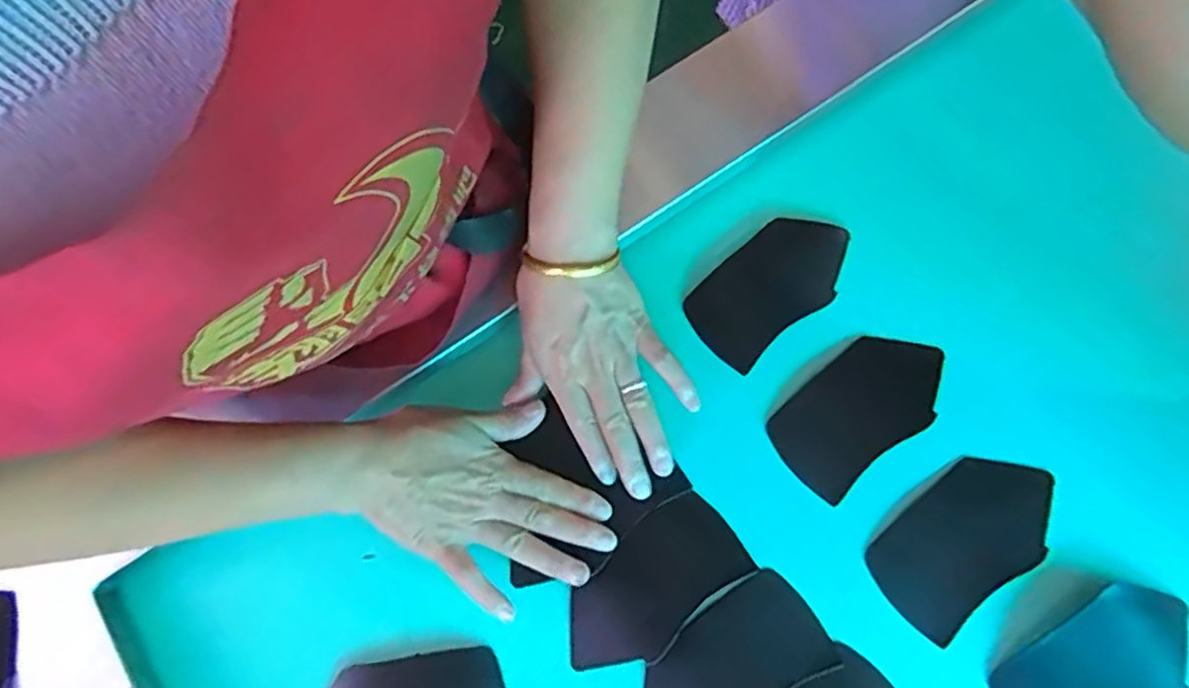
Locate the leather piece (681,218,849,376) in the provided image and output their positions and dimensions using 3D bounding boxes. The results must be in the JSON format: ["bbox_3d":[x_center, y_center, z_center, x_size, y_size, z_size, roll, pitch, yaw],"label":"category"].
[{"bbox_3d":[0.128,-0.043,0.503,0.128,0.005,0.073,-39,68,-9],"label":"leather piece"}]

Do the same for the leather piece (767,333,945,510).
[{"bbox_3d":[0.182,0.043,0.470,0.128,0.015,0.069,-37,76,-8],"label":"leather piece"}]

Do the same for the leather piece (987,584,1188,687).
[{"bbox_3d":[0.310,0.202,0.422,0.125,0.004,0.066,-35,69,-5],"label":"leather piece"}]

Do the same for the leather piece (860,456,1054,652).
[{"bbox_3d":[0.239,0.125,0.443,0.126,0.005,0.070,-38,71,-6],"label":"leather piece"}]

